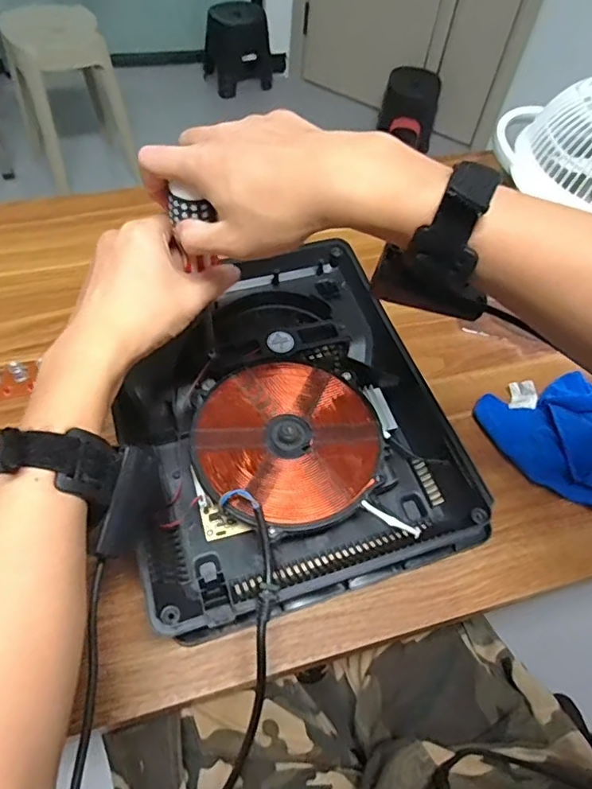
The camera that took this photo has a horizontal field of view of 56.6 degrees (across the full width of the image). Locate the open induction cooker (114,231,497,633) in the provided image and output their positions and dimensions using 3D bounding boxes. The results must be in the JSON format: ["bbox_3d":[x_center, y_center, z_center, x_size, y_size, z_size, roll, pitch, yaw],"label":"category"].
[{"bbox_3d":[-0.017,0.013,0.497,0.273,0.061,0.327,-16,58,-16],"label":"open induction cooker"}]

